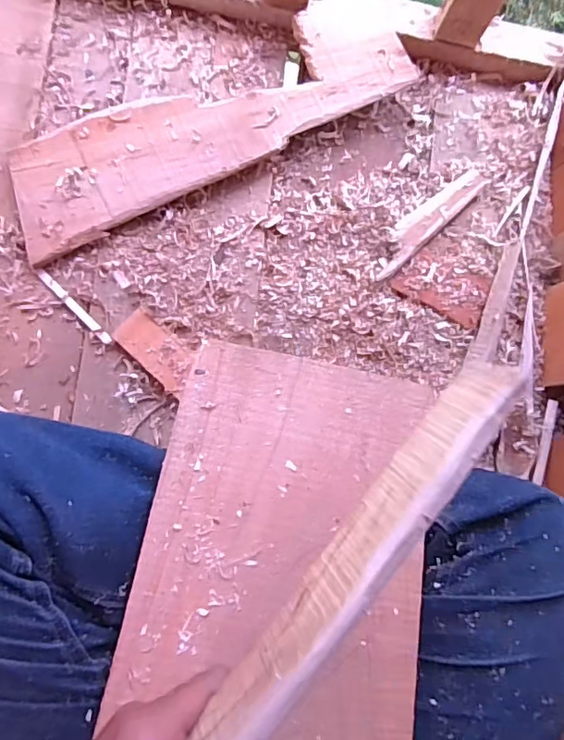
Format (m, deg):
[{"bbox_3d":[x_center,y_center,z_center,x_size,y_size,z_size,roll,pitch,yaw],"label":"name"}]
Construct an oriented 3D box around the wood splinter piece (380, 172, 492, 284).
[{"bbox_3d":[0.168,-0.172,0.609,0.173,0.019,0.038,-43,88,-10],"label":"wood splinter piece"}]

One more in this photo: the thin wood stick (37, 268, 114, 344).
[{"bbox_3d":[-0.219,-0.067,0.563,0.107,0.006,0.011,45,80,2],"label":"thin wood stick"}]

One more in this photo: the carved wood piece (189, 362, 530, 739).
[{"bbox_3d":[0.026,0.086,0.222,0.008,0.034,0.214,36,92,-31],"label":"carved wood piece"}]

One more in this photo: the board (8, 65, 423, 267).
[{"bbox_3d":[-0.079,-0.267,0.588,0.458,0.037,0.120,-28,86,-9],"label":"board"}]

